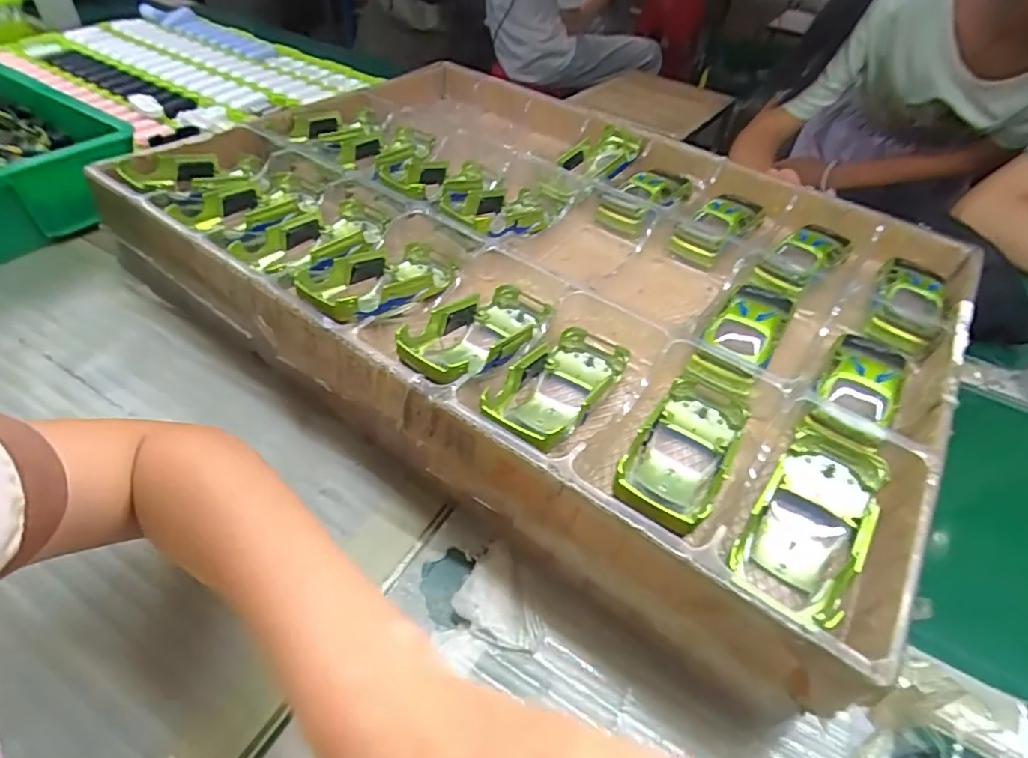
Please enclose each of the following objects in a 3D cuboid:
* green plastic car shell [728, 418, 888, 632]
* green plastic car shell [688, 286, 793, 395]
[{"bbox_3d":[0.168,0.079,0.306,0.058,0.034,0.122,35,52,25],"label":"green plastic car shell"},{"bbox_3d":[0.175,-0.038,0.410,0.047,0.033,0.124,28,49,19],"label":"green plastic car shell"}]

